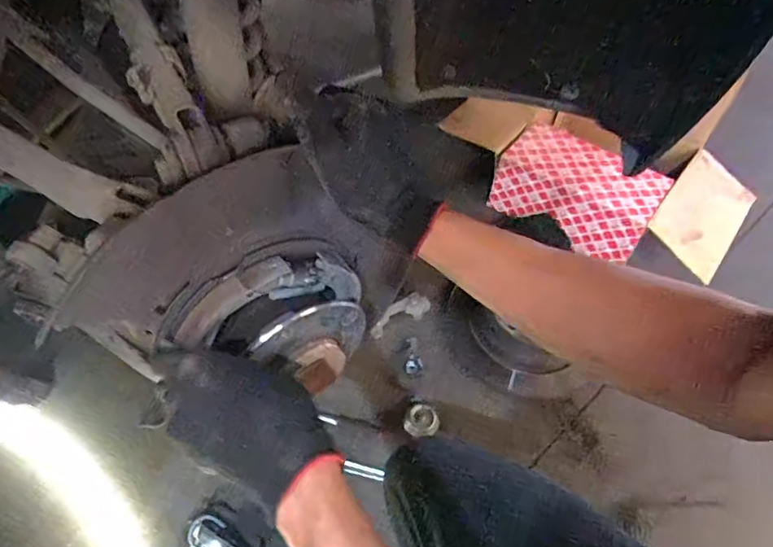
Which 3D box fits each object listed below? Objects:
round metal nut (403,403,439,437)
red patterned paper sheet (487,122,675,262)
[{"bbox_3d":[0.055,0.234,0.773,0.050,0.033,0.045,19,53,13],"label":"round metal nut"},{"bbox_3d":[0.391,-0.171,1.017,0.304,0.146,0.144,32,57,21],"label":"red patterned paper sheet"}]

